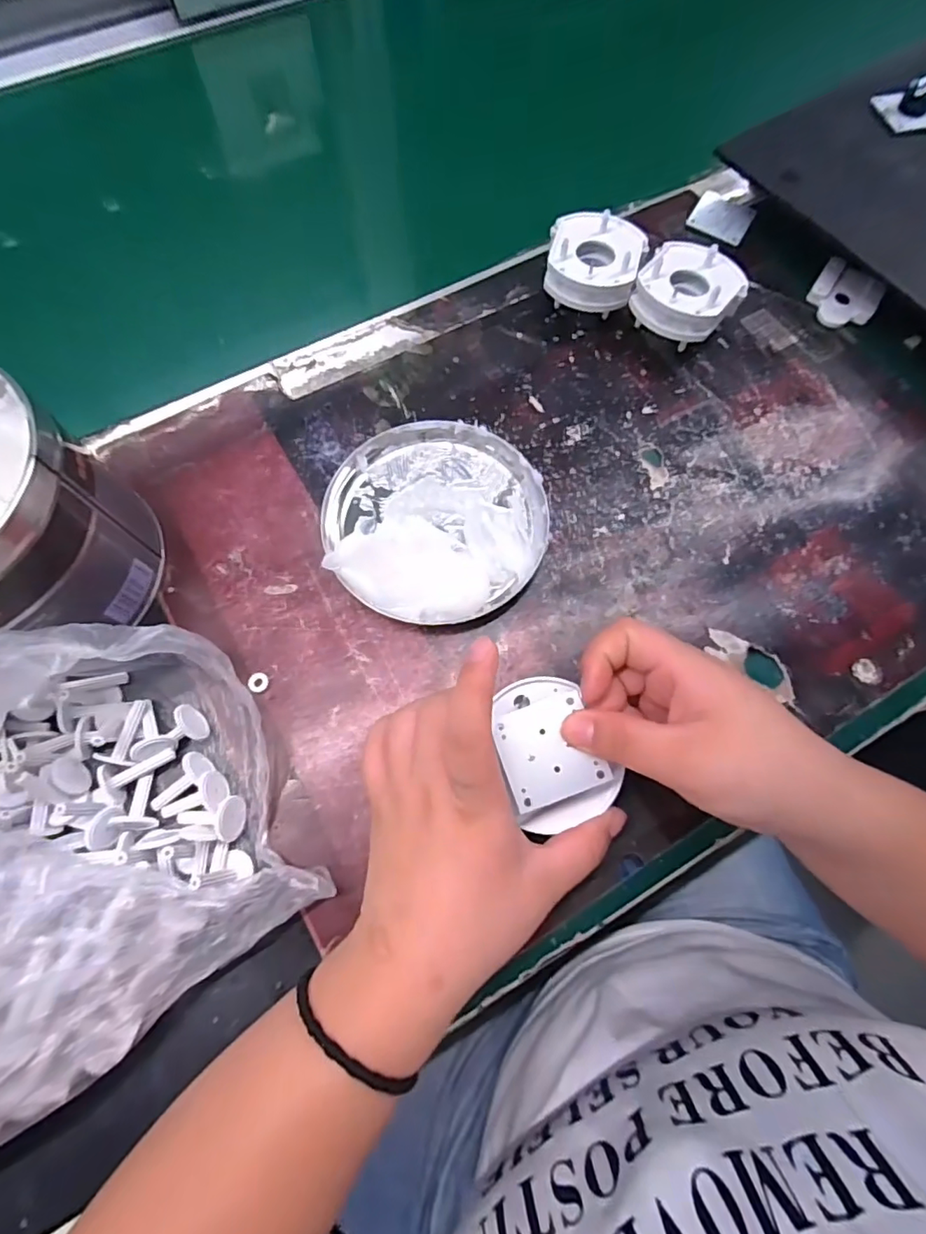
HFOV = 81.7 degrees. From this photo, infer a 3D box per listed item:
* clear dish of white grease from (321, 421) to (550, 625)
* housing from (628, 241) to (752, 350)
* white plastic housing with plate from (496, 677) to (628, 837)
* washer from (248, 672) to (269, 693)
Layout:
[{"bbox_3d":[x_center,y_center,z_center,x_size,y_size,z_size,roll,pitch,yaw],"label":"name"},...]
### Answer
[{"bbox_3d":[-0.016,-0.060,0.311,0.129,0.023,0.125,0,71,-1],"label":"clear dish of white grease"},{"bbox_3d":[0.147,-0.209,0.355,0.063,0.038,0.063,0,71,-1],"label":"housing"},{"bbox_3d":[0.040,0.060,0.246,0.048,0.021,0.067,-23,73,-9],"label":"white plastic housing with plate"},{"bbox_3d":[-0.110,0.035,0.288,0.009,0.005,0.010,-11,71,-5],"label":"washer"}]

